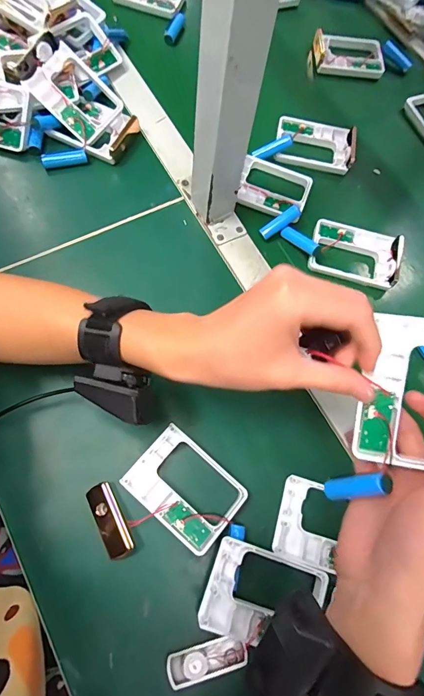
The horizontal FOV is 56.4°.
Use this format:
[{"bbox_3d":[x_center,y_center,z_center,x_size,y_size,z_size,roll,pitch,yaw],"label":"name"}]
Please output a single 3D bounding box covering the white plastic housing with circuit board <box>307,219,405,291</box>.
[{"bbox_3d":[0.164,-0.108,0.455,0.098,0.024,0.071,14,68,5],"label":"white plastic housing with circuit board"}]

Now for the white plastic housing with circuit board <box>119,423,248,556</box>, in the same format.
[{"bbox_3d":[-0.023,0.124,0.350,0.094,0.019,0.068,39,72,14],"label":"white plastic housing with circuit board"}]

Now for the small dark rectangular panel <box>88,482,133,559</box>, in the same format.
[{"bbox_3d":[-0.086,0.147,0.338,0.023,0.018,0.059,-26,70,-11],"label":"small dark rectangular panel"}]

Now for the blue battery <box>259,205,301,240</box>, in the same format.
[{"bbox_3d":[0.077,-0.143,0.449,0.050,0.014,0.015,-34,71,7],"label":"blue battery"}]

